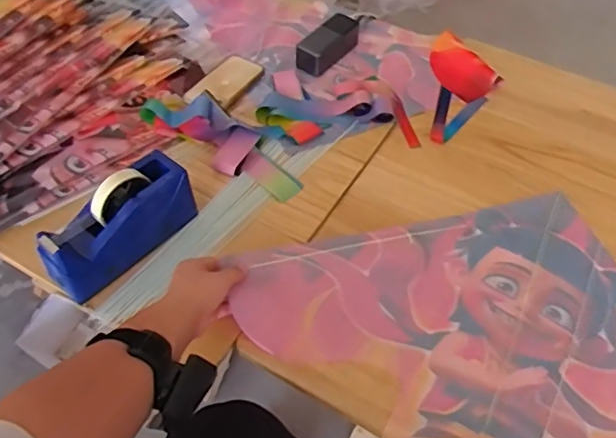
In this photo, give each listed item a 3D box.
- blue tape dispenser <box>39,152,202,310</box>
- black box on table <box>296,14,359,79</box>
[{"bbox_3d":[-0.251,0.006,0.770,0.070,0.122,0.213,36,61,25],"label":"blue tape dispenser"},{"bbox_3d":[0.040,-0.331,1.069,0.057,0.062,0.143,31,59,22],"label":"black box on table"}]

